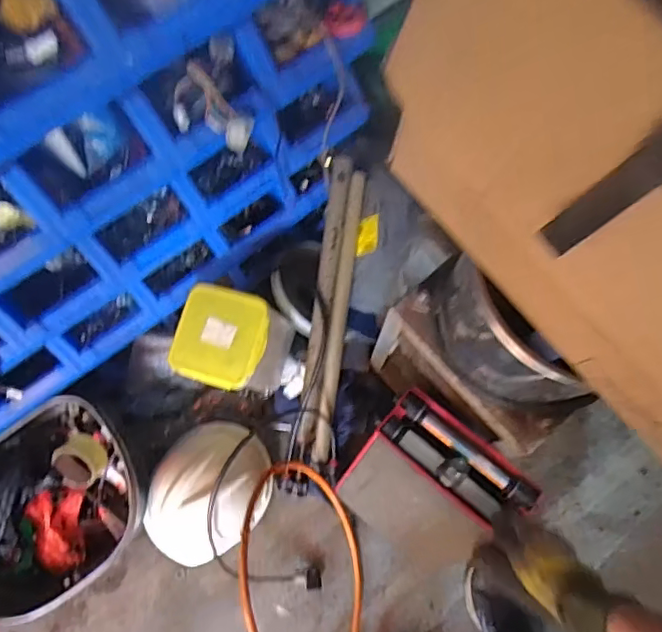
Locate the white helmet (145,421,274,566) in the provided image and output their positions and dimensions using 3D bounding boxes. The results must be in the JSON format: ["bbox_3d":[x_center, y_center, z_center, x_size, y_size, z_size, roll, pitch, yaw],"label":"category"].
[{"bbox_3d":[-0.234,0.324,1.012,0.266,0.166,0.199,-38,78,-9],"label":"white helmet"}]

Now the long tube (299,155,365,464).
[{"bbox_3d":[0.000,-0.002,1.030,0.060,0.035,0.545,7,99,1],"label":"long tube"}]

